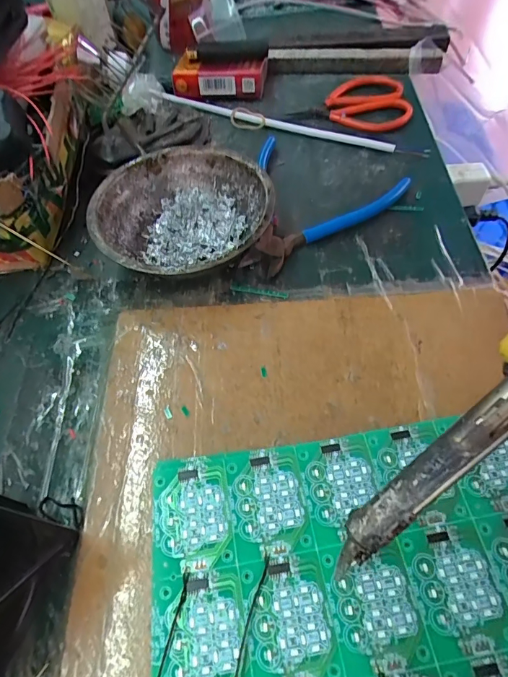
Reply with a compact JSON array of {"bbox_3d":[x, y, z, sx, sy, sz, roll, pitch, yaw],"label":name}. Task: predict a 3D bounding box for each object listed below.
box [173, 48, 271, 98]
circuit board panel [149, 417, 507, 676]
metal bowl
[{"bbox_3d":[-0.034,-0.258,0.415,0.089,0.028,0.034,2,59,5],"label":"box"},{"bbox_3d":[0.053,0.136,0.174,0.194,0.004,0.195,-8,59,-1],"label":"circuit board panel"},{"bbox_3d":[-0.048,-0.085,0.306,0.120,0.040,0.122,-2,59,3],"label":"metal bowl"}]

